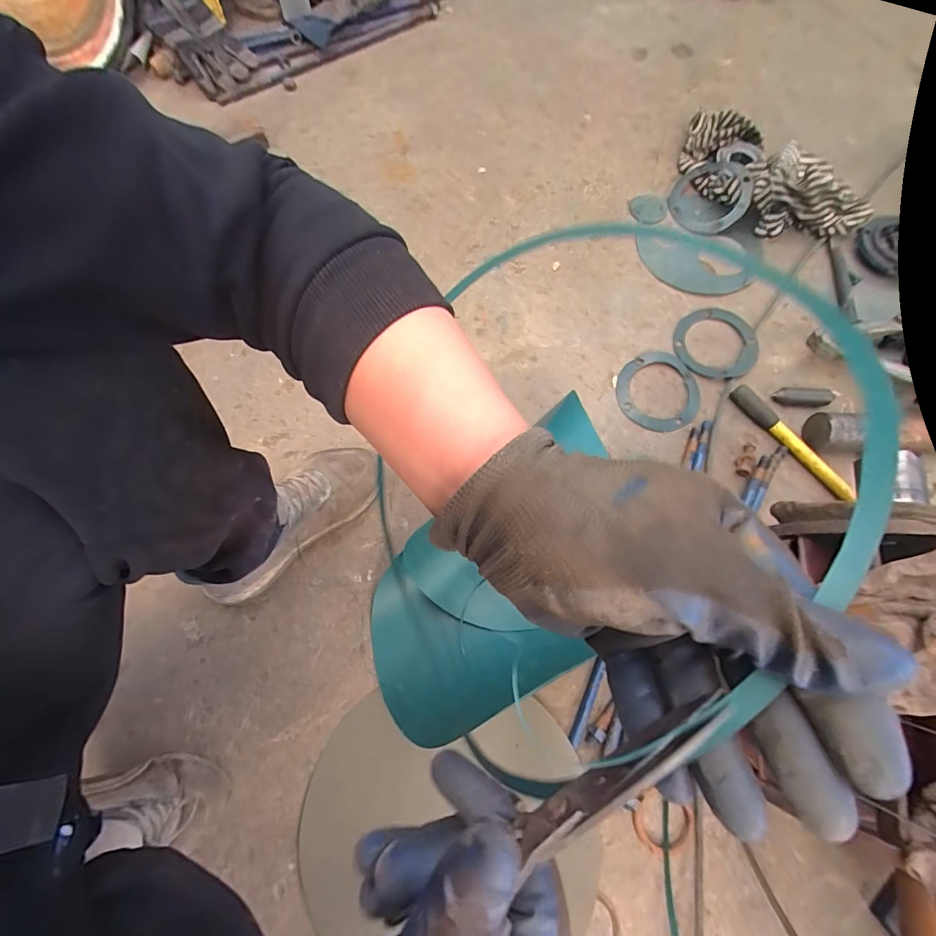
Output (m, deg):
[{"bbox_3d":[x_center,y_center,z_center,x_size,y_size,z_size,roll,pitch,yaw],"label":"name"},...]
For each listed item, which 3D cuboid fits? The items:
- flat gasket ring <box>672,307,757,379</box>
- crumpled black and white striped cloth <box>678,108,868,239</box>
[{"bbox_3d":[0.466,-0.237,0.781,0.152,0.006,0.154,0,74,-1],"label":"flat gasket ring"},{"bbox_3d":[0.612,-0.611,0.874,0.170,0.081,0.414,-37,78,-9],"label":"crumpled black and white striped cloth"}]

